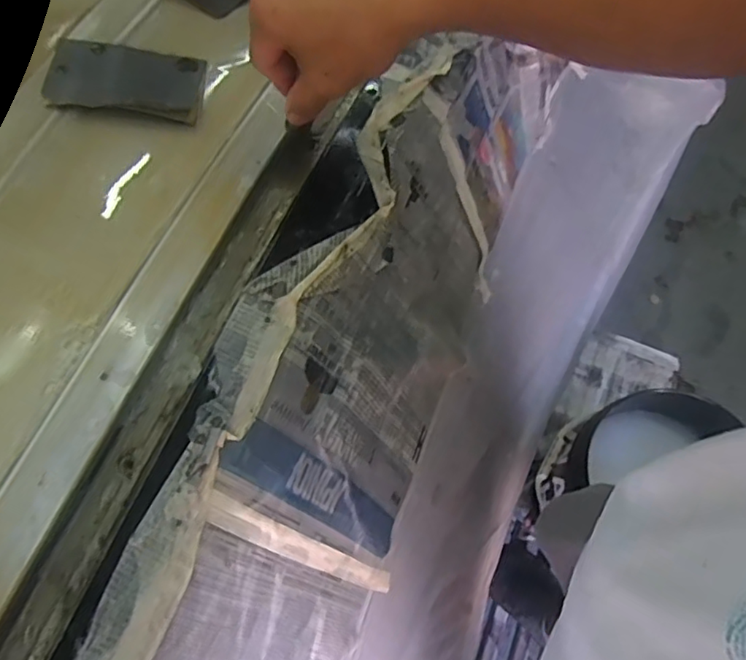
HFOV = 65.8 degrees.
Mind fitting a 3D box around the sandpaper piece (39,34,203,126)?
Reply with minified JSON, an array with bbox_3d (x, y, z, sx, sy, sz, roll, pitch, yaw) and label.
[{"bbox_3d":[-0.196,-0.200,0.458,0.114,0.010,0.076,2,59,-9],"label":"sandpaper piece"}]

